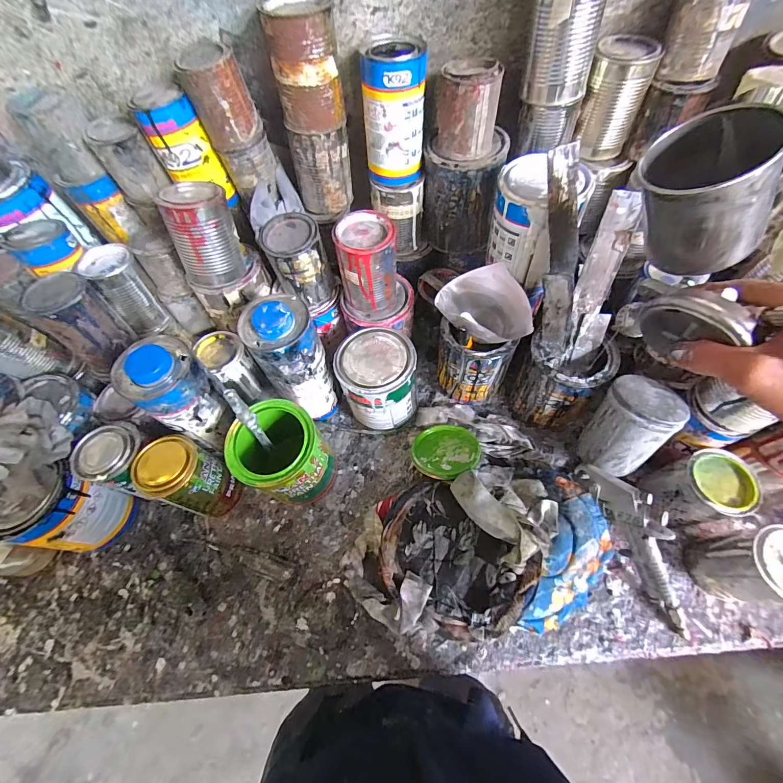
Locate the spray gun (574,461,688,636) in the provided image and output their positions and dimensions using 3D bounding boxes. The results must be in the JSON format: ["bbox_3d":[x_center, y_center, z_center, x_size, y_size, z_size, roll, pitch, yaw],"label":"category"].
[{"bbox_3d":[0.289,0.178,0.413,0.031,0.059,0.207,-24,86,-10],"label":"spray gun"}]

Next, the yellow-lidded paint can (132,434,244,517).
[{"bbox_3d":[-0.253,0.110,0.463,0.069,0.150,0.066,-1,61,2],"label":"yellow-lidded paint can"}]

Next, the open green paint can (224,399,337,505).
[{"bbox_3d":[-0.136,0.089,0.476,0.100,0.133,0.100,-1,61,2],"label":"open green paint can"}]

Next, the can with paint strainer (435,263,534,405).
[{"bbox_3d":[0.121,-0.076,0.524,0.113,0.157,0.125,-1,61,2],"label":"can with paint strainer"}]

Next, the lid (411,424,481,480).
[{"bbox_3d":[0.074,0.082,0.506,0.091,0.011,0.089,-6,38,5],"label":"lid"}]

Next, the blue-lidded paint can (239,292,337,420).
[{"bbox_3d":[-0.129,-0.039,0.492,0.078,0.184,0.079,-1,61,2],"label":"blue-lidded paint can"}]

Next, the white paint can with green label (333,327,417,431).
[{"bbox_3d":[-0.019,-0.010,0.523,0.100,0.133,0.102,-1,61,2],"label":"white paint can with green label"}]

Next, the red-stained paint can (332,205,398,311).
[{"bbox_3d":[-0.031,-0.165,0.473,0.074,0.099,0.072,-5,61,0],"label":"red-stained paint can"}]

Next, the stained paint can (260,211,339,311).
[{"bbox_3d":[-0.122,-0.174,0.494,0.072,0.108,0.072,-1,61,2],"label":"stained paint can"}]

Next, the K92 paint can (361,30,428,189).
[{"bbox_3d":[0.004,-0.330,0.439,0.068,0.125,0.068,-1,61,2],"label":"K92 paint can"}]

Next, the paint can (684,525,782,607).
[{"bbox_3d":[0.402,0.197,0.405,0.069,0.107,0.070,-1,61,2],"label":"paint can"}]

